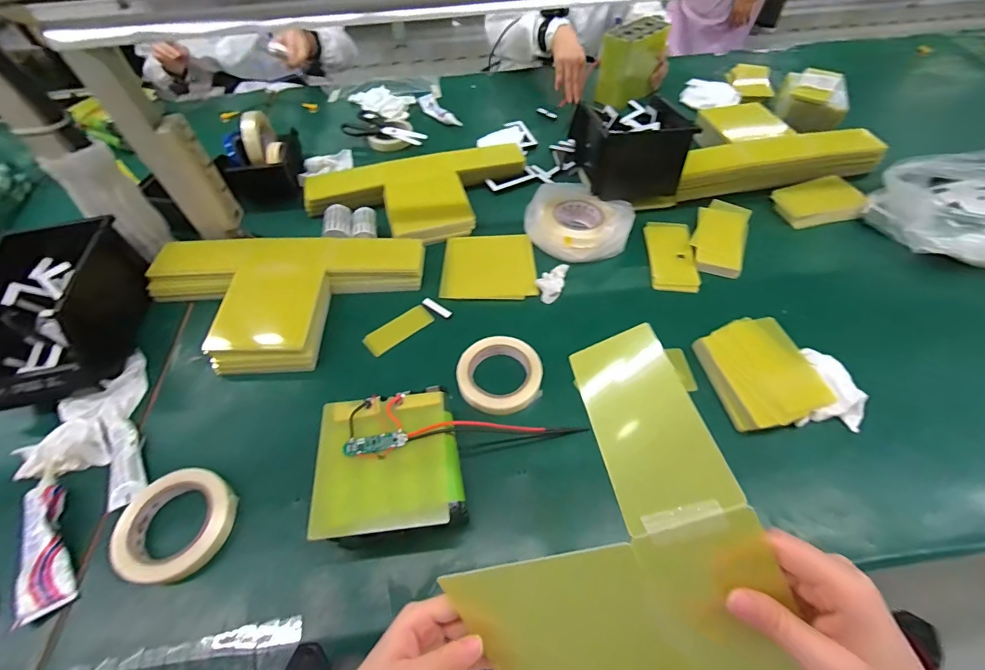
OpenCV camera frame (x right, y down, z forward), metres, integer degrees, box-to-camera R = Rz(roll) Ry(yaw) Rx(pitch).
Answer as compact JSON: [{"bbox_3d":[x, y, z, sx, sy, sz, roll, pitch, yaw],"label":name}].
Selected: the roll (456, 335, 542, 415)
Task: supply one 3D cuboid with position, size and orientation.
[{"bbox_3d":[0.010,0.056,0.569,0.112,0.033,0.104,-1,55,2],"label":"roll"}]

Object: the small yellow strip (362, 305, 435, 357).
[{"bbox_3d":[-0.144,-0.009,0.635,0.107,0.009,0.042,-33,60,-20],"label":"small yellow strip"}]

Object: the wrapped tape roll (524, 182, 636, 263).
[{"bbox_3d":[0.146,-0.204,0.726,0.180,0.059,0.151,38,64,25],"label":"wrapped tape roll"}]

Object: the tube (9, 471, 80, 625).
[{"bbox_3d":[-0.487,0.220,0.442,0.045,0.028,0.151,-32,59,-19],"label":"tube"}]

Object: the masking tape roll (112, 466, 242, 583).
[{"bbox_3d":[-0.352,0.205,0.460,0.121,0.028,0.109,21,58,17],"label":"masking tape roll"}]

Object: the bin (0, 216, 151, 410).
[{"bbox_3d":[-0.619,-0.045,0.596,0.147,0.106,0.285,-9,55,-4],"label":"bin"}]

